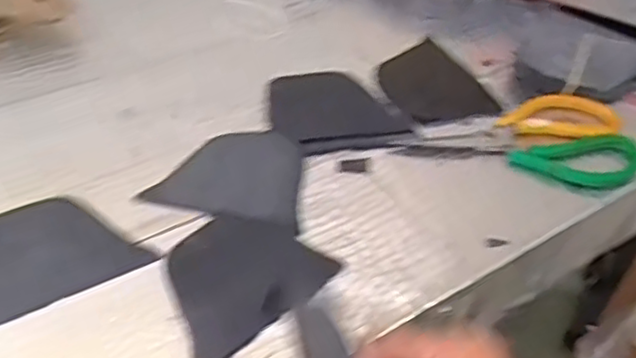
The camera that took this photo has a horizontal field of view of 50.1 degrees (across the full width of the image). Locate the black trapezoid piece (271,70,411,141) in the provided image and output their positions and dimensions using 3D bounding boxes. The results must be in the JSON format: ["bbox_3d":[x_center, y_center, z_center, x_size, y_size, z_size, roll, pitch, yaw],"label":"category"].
[{"bbox_3d":[0.012,-0.064,0.569,0.107,0.007,0.082,-5,46,-11],"label":"black trapezoid piece"}]

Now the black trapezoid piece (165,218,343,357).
[{"bbox_3d":[-0.053,0.061,0.439,0.087,0.009,0.109,38,54,26],"label":"black trapezoid piece"}]

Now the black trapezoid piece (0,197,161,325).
[{"bbox_3d":[-0.177,0.046,0.444,0.106,0.004,0.082,-22,51,-25],"label":"black trapezoid piece"}]

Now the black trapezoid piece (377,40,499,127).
[{"bbox_3d":[0.100,-0.084,0.598,0.083,0.008,0.104,-17,50,-18],"label":"black trapezoid piece"}]

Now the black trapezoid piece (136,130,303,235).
[{"bbox_3d":[-0.059,-0.006,0.482,0.100,0.004,0.083,10,45,5],"label":"black trapezoid piece"}]

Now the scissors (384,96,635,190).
[{"bbox_3d":[0.159,-0.034,0.540,0.193,0.016,0.080,2,45,-3],"label":"scissors"}]

